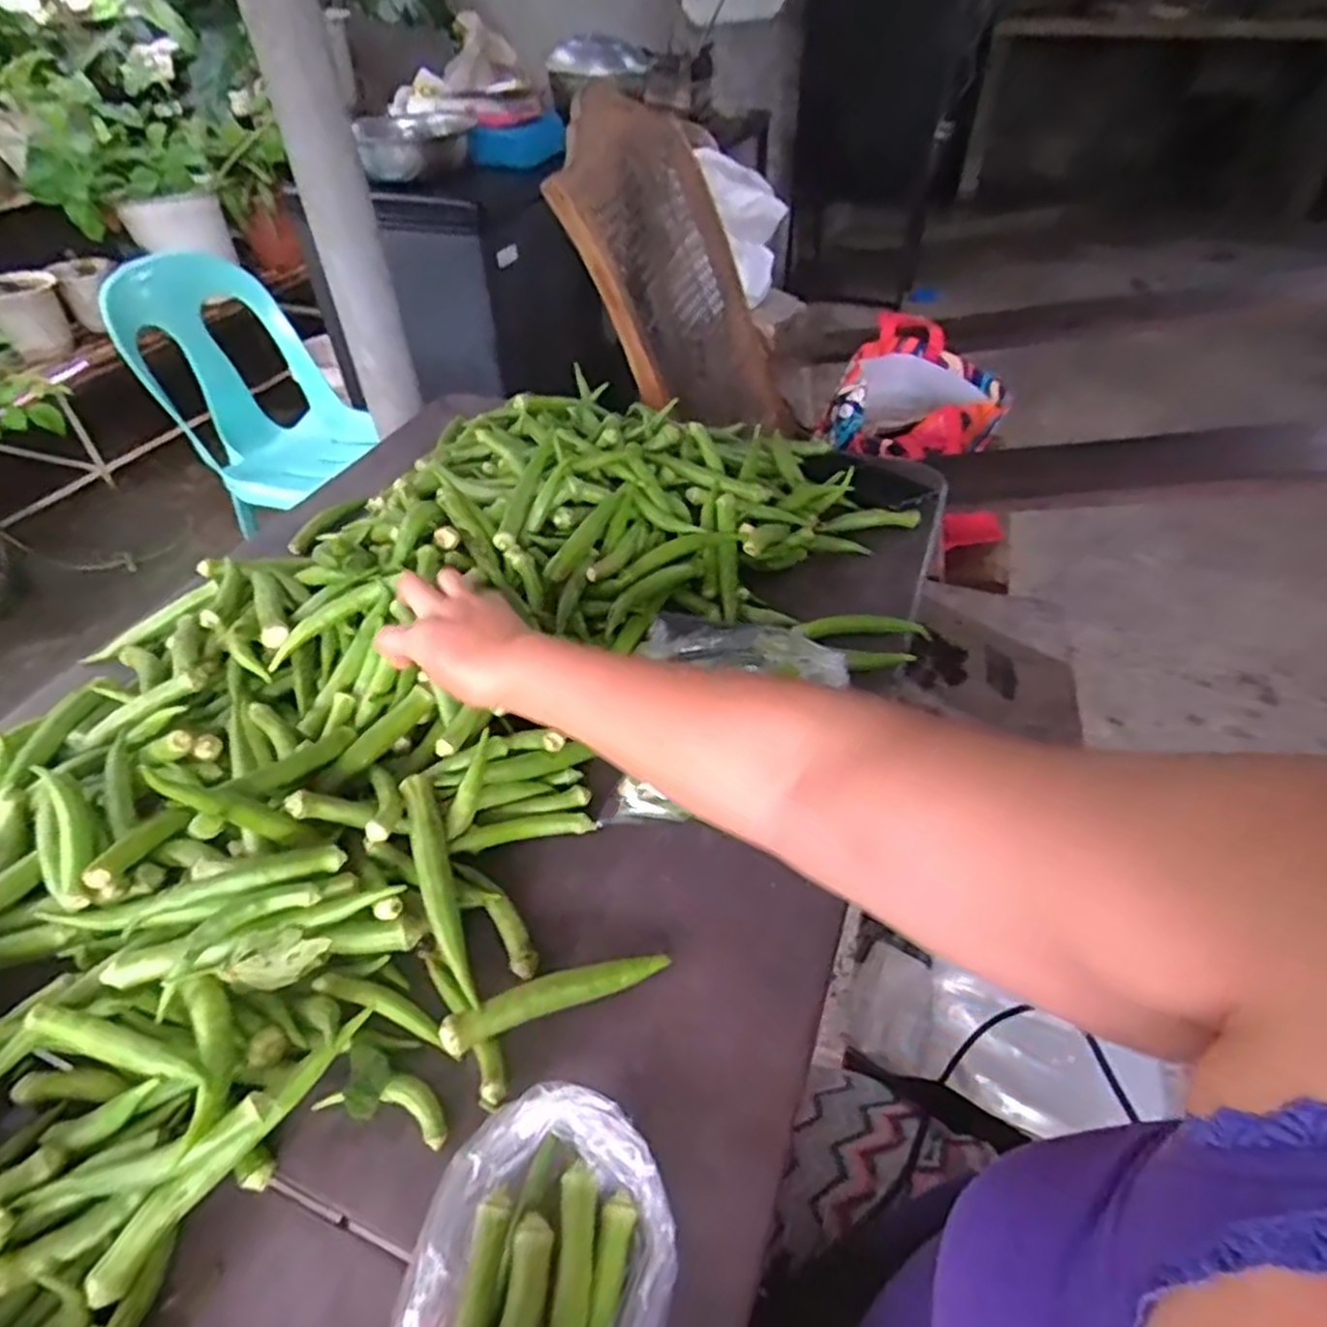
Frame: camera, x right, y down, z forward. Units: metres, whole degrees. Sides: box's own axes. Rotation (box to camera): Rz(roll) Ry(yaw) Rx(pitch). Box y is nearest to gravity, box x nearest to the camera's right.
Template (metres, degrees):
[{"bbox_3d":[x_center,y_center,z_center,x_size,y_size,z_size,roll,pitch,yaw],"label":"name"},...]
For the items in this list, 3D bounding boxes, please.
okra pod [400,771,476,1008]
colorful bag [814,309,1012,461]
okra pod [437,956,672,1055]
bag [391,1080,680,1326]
[{"bbox_3d":[-0.149,0.143,0.497,0.021,0.027,0.161,-15,45,-15],"label":"okra pod"},{"bbox_3d":[0.499,-0.520,1.495,0.308,0.169,0.349,24,49,24],"label":"colorful bag"},{"bbox_3d":[-0.064,0.199,0.459,0.137,0.024,0.025,-17,46,-16],"label":"okra pod"},{"bbox_3d":[-0.052,0.274,0.345,0.109,0.046,0.137,9,44,10],"label":"bag"}]

